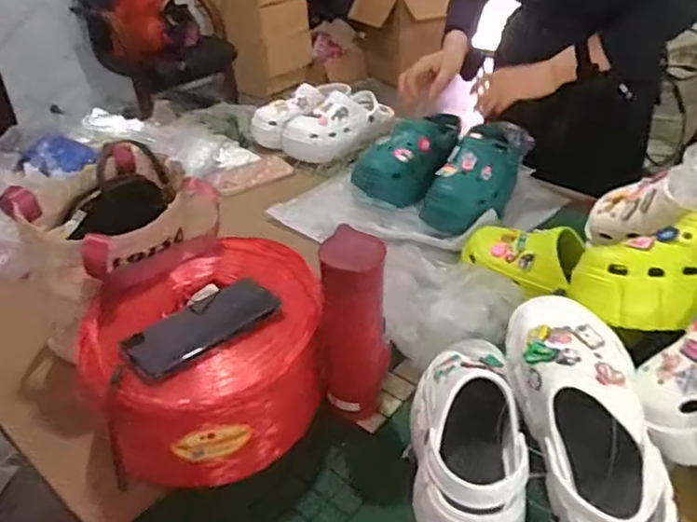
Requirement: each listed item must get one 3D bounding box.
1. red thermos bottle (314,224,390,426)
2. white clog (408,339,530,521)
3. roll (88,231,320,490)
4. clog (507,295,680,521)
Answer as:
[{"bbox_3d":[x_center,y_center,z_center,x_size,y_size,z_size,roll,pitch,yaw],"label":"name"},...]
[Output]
[{"bbox_3d":[0.008,0.072,0.663,0.062,0.210,0.076,11,36,19],"label":"red thermos bottle"},{"bbox_3d":[0.115,0.173,0.601,0.101,0.106,0.236,0,34,4],"label":"white clog"},{"bbox_3d":[-0.154,0.108,0.691,0.254,0.129,0.247,-16,36,-18],"label":"roll"},{"bbox_3d":[0.226,0.143,0.570,0.113,0.087,0.253,-5,56,-4],"label":"clog"}]

